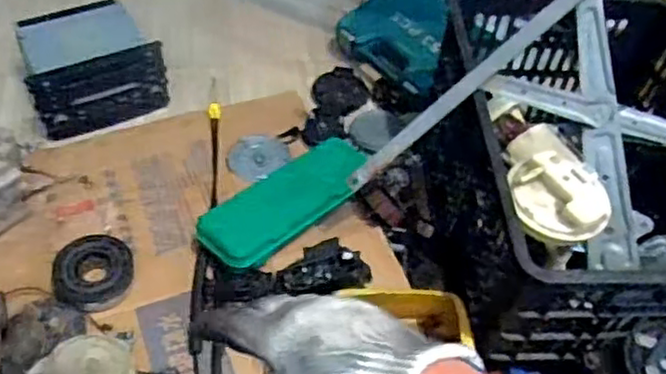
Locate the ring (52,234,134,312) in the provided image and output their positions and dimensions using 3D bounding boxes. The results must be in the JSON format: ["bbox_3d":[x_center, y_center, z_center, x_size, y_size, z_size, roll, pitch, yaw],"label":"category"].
[{"bbox_3d":[-0.321,0.115,0.924,0.101,0.032,0.103,-4,50,-10],"label":"ring"}]

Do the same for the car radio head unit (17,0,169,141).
[{"bbox_3d":[-0.408,-0.200,1.150,0.202,0.117,0.181,-23,55,-24],"label":"car radio head unit"}]

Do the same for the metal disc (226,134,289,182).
[{"bbox_3d":[-0.118,-0.048,1.099,0.097,0.008,0.083,-4,61,-13],"label":"metal disc"}]

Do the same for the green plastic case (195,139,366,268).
[{"bbox_3d":[-0.055,0.014,1.015,0.299,0.023,0.106,-32,65,-34],"label":"green plastic case"}]

